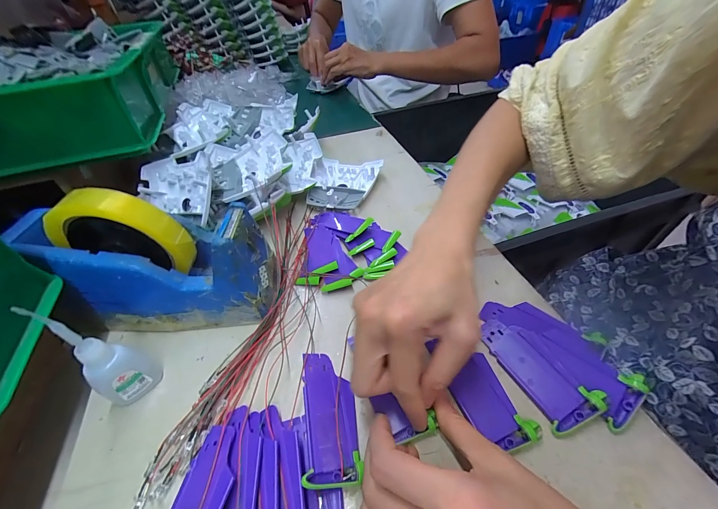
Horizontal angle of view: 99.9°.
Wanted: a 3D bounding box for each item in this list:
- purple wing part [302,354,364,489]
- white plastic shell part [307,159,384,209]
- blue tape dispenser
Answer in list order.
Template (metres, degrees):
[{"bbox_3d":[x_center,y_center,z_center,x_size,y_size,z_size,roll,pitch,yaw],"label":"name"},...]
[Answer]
[{"bbox_3d":[-0.021,0.113,0.217,0.036,0.010,0.089,5,39,-18],"label":"purple wing part"},{"bbox_3d":[-0.024,-0.100,0.422,0.091,0.027,0.104,9,47,12],"label":"white plastic shell part"},{"bbox_3d":[-0.169,0.000,0.261,0.162,0.122,0.072,-5,45,-1],"label":"blue tape dispenser"}]

